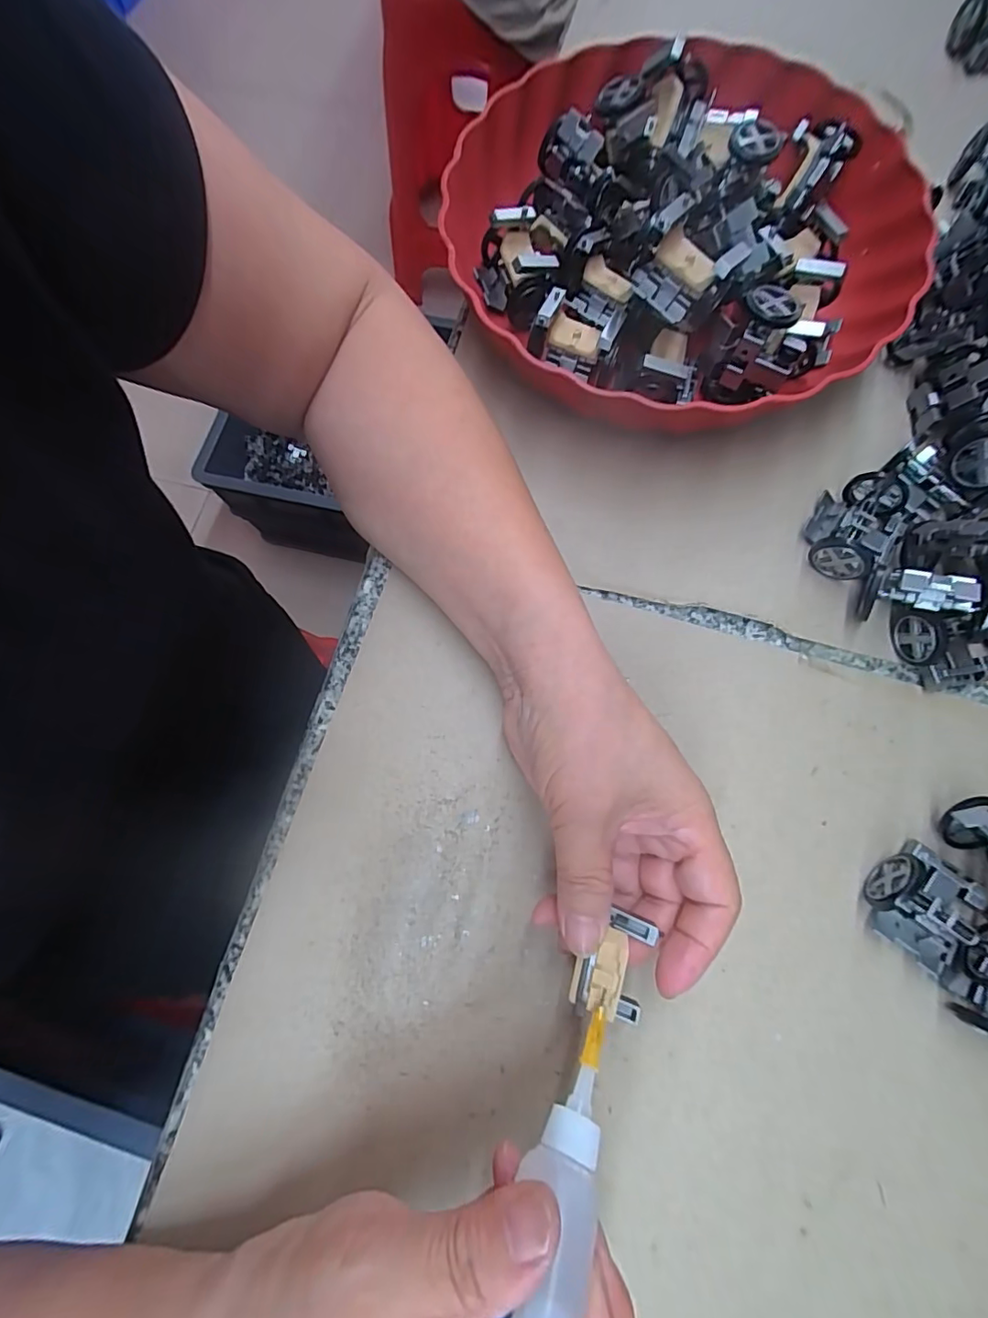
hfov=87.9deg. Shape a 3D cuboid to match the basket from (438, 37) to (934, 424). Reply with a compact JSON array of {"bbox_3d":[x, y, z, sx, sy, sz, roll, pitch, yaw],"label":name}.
[{"bbox_3d":[0.098,-0.232,0.284,0.245,0.056,0.249,5,76,2],"label":"basket"}]

